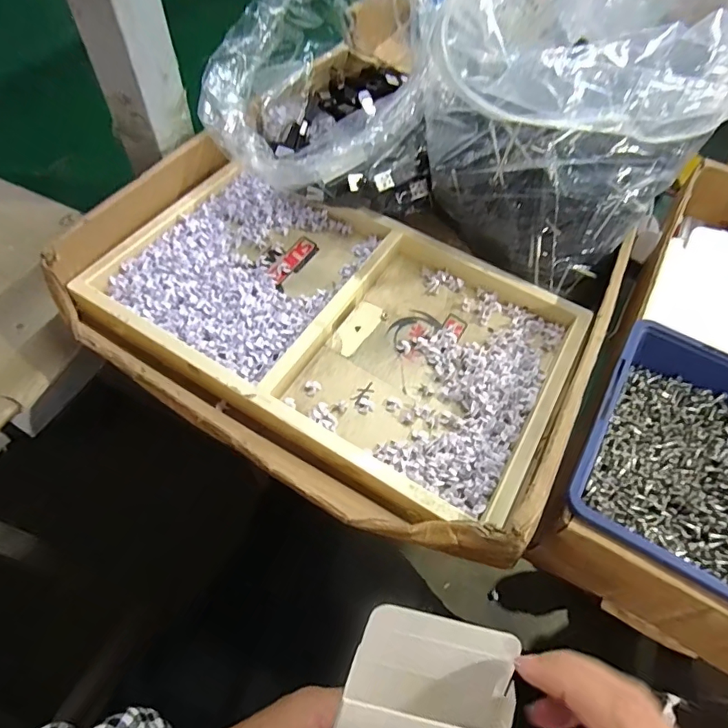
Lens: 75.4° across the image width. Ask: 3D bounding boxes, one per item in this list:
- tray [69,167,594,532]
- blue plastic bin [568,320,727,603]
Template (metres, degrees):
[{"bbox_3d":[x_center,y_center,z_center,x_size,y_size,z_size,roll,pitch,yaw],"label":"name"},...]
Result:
[{"bbox_3d":[-0.018,-0.036,0.342,0.314,0.024,0.196,29,61,14],"label":"tray"},{"bbox_3d":[0.191,0.058,0.271,0.124,0.045,0.144,29,61,14],"label":"blue plastic bin"}]

